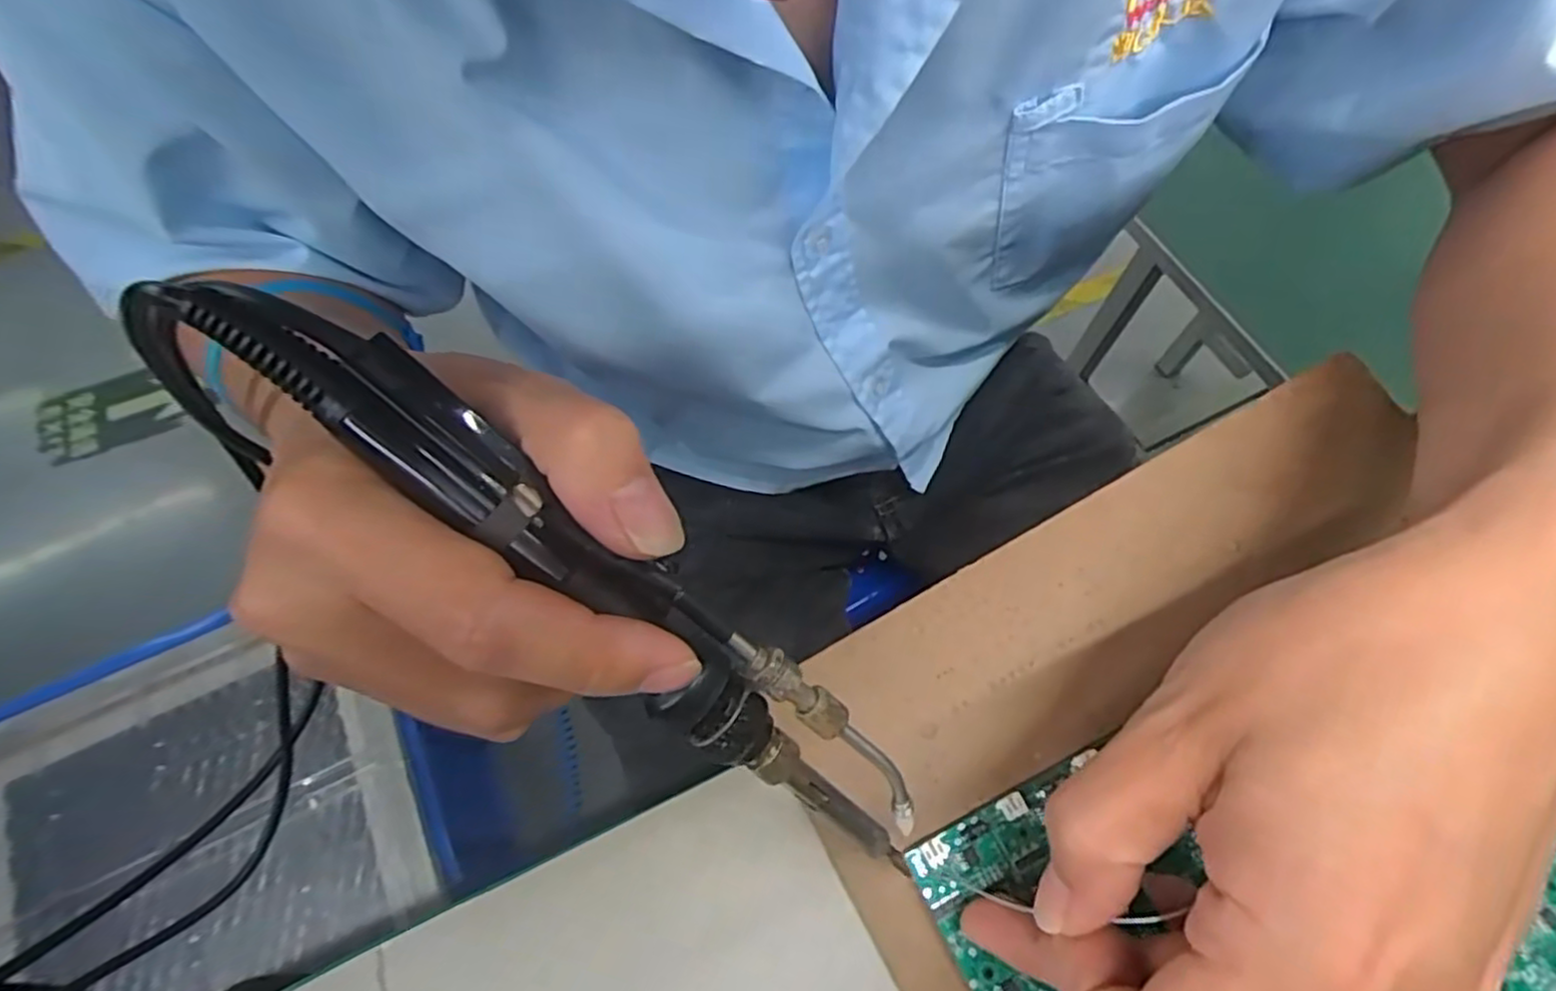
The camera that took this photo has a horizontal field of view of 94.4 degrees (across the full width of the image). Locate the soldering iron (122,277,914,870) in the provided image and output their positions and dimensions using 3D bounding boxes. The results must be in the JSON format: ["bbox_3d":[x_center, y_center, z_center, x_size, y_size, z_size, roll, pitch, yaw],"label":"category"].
[{"bbox_3d":[-0.036,0.033,0.173,0.210,0.034,0.034,43,68,-20],"label":"soldering iron"}]

